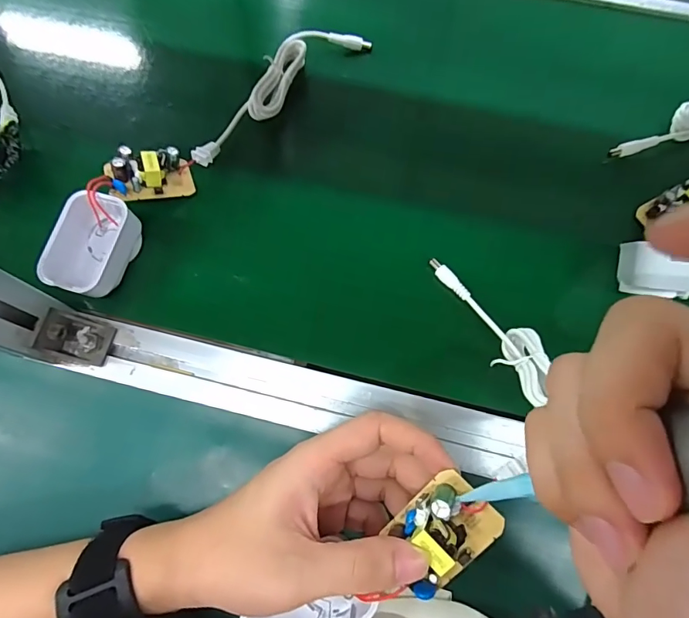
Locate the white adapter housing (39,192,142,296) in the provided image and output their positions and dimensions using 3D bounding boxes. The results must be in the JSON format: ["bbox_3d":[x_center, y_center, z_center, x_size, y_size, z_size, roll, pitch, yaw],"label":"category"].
[{"bbox_3d":[-0.179,-0.044,0.312,0.046,0.035,0.068,17,80,-1],"label":"white adapter housing"}]

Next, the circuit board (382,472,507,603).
[{"bbox_3d":[0.046,0.108,0.205,0.036,0.021,0.052,45,101,13],"label":"circuit board"}]

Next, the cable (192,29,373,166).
[{"bbox_3d":[-0.058,-0.188,0.370,0.038,0.031,0.190,42,74,12],"label":"cable"}]

